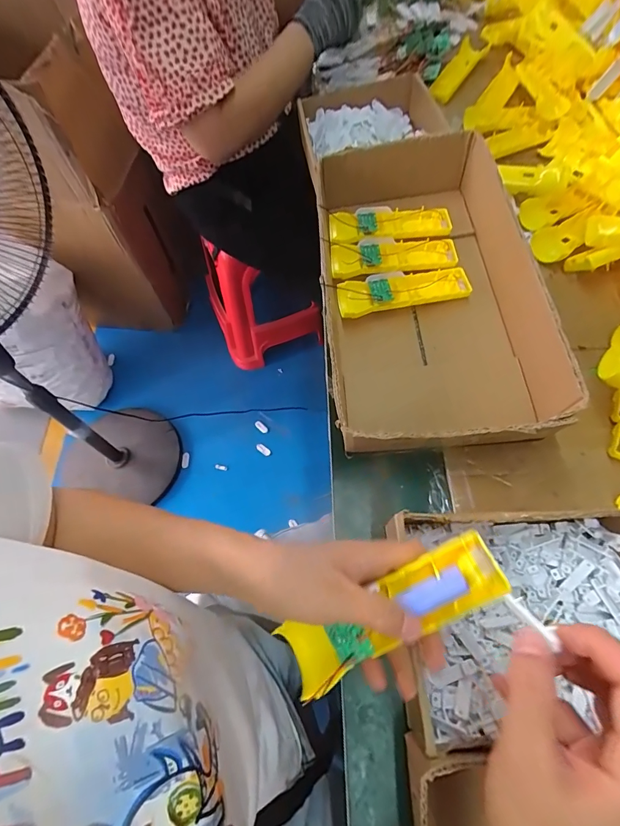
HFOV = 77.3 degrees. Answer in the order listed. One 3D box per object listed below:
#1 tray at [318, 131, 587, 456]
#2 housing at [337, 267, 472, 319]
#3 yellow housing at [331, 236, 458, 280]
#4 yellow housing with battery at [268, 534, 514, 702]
[{"bbox_3d":[0.129,-0.161,0.475,0.228,0.082,0.419,-3,63,2],"label":"tray"},{"bbox_3d":[0.118,-0.155,0.501,0.164,0.033,0.049,-11,63,-2],"label":"housing"},{"bbox_3d":[0.112,-0.217,0.527,0.163,0.018,0.056,-5,63,1],"label":"yellow housing"},{"bbox_3d":[0.056,0.140,0.269,0.159,0.017,0.045,-33,65,7],"label":"yellow housing with battery"}]

